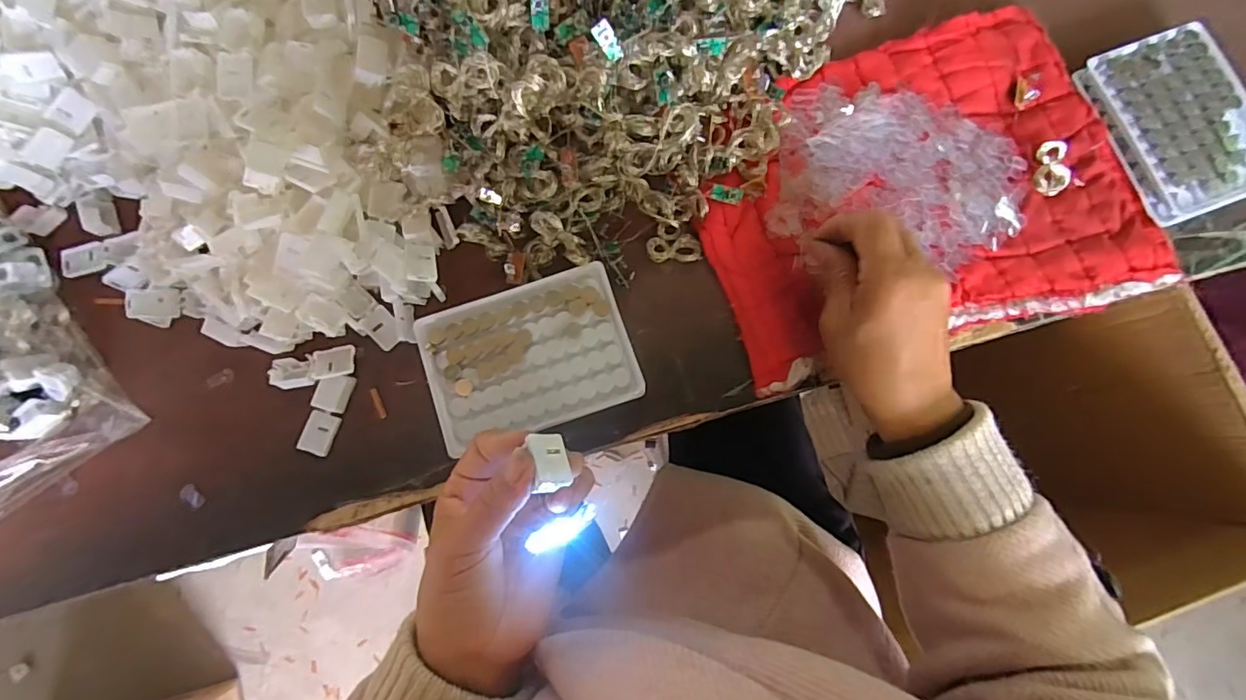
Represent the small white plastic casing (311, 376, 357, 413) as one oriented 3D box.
[{"bbox_3d":[-0.195,0.028,0.356,0.018,0.011,0.025,19,81,3],"label":"small white plastic casing"}]

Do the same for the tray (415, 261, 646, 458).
[{"bbox_3d":[-0.061,0.005,0.354,0.131,0.022,0.094,-19,82,-3],"label":"tray"}]

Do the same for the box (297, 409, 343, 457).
[{"bbox_3d":[-0.204,0.056,0.356,0.021,0.006,0.028,20,81,3],"label":"box"}]

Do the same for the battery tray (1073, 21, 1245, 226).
[{"bbox_3d":[0.401,-0.164,0.384,0.099,0.018,0.132,-24,82,-4],"label":"battery tray"}]

